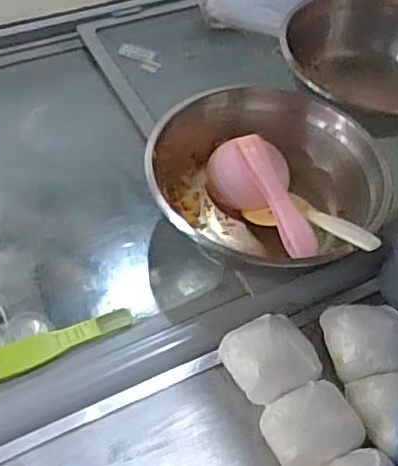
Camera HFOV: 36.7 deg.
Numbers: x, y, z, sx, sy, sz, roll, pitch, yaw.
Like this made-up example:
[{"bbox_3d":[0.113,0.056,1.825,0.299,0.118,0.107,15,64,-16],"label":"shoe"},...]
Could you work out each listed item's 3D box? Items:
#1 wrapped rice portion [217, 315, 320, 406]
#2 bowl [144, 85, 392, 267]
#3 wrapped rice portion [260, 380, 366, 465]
[{"bbox_3d":[0.065,0.116,0.558,0.084,0.049,0.076,-18,57,-18],"label":"wrapped rice portion"},{"bbox_3d":[0.061,-0.045,0.654,0.217,0.093,0.251,-15,56,-17],"label":"bowl"},{"bbox_3d":[0.096,0.171,0.525,0.077,0.045,0.069,-19,57,-19],"label":"wrapped rice portion"}]

